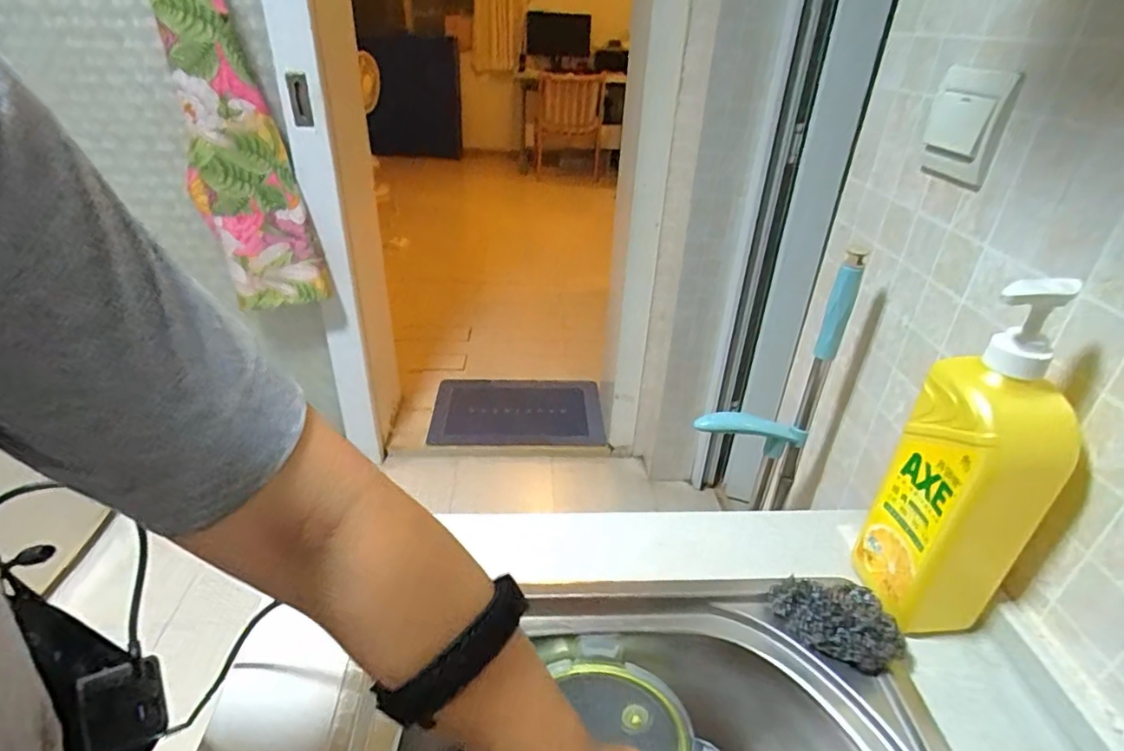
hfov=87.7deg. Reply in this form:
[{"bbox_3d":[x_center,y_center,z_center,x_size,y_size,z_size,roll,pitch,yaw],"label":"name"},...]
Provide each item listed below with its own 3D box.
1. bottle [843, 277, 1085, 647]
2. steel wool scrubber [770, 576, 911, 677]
[{"bbox_3d":[0.315,0.077,0.444,0.102,0.308,0.066,-4,34,-9],"label":"bottle"},{"bbox_3d":[0.218,0.192,0.467,0.097,0.040,0.055,18,36,23],"label":"steel wool scrubber"}]

